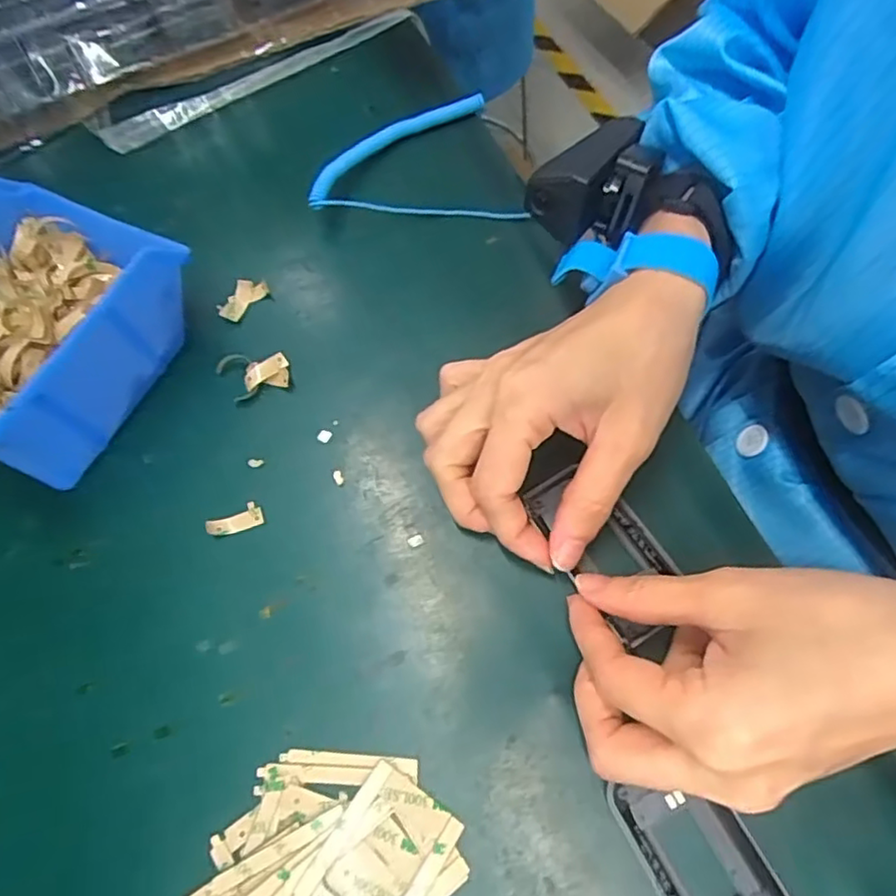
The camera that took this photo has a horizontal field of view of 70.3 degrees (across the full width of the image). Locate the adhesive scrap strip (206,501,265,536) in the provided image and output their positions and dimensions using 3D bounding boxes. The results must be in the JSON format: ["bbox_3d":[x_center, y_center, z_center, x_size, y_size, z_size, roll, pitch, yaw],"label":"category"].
[{"bbox_3d":[-0.100,0.033,0.295,0.026,0.004,0.012,-19,66,0],"label":"adhesive scrap strip"}]

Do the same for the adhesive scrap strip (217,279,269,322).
[{"bbox_3d":[-0.113,-0.082,0.348,0.016,0.004,0.028,36,76,20],"label":"adhesive scrap strip"}]

